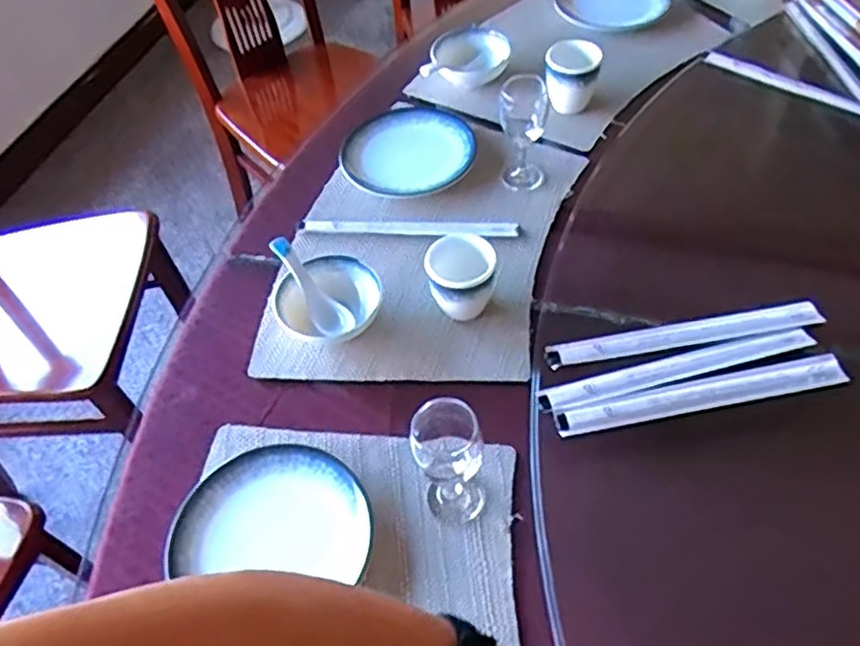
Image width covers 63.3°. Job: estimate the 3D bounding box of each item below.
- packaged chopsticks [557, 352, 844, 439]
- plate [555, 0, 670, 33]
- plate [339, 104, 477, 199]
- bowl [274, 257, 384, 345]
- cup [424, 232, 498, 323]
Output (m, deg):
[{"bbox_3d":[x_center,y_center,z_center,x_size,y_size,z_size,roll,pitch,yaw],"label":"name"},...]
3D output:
[{"bbox_3d":[0.247,0.066,0.639,0.263,0.013,0.027,-11,53,-3],"label":"packaged chopsticks"},{"bbox_3d":[0.293,-0.522,1.116,0.165,0.026,0.142,14,56,15],"label":"plate"},{"bbox_3d":[-0.028,-0.228,0.930,0.165,0.027,0.165,-2,53,3],"label":"plate"},{"bbox_3d":[-0.107,-0.018,0.757,0.111,0.051,0.105,-2,53,3],"label":"bowl"},{"bbox_3d":[0.033,-0.042,0.740,0.068,0.083,0.066,-2,53,3],"label":"cup"}]

